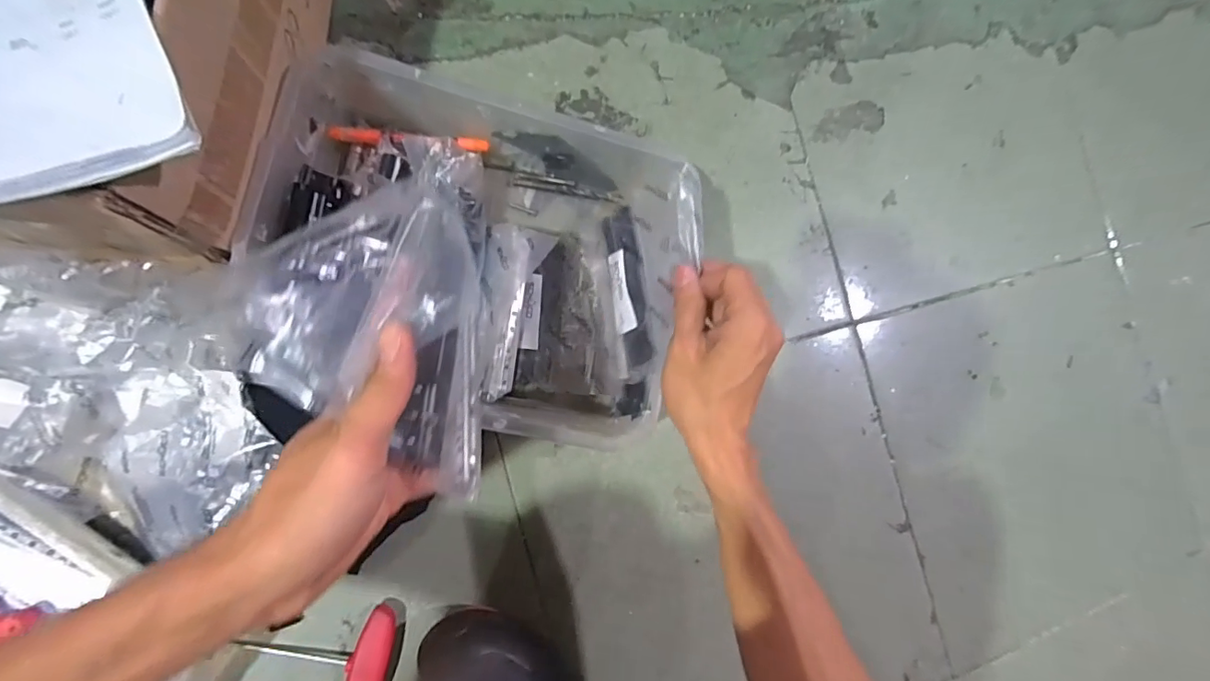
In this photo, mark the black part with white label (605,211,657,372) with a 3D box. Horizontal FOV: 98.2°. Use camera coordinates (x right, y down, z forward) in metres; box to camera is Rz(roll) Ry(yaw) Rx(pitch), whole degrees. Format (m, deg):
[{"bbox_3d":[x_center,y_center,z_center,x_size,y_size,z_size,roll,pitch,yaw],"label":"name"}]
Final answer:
[{"bbox_3d":[0.020,-0.046,0.450,0.006,0.045,0.132,-2,80,-39],"label":"black part with white label"}]

